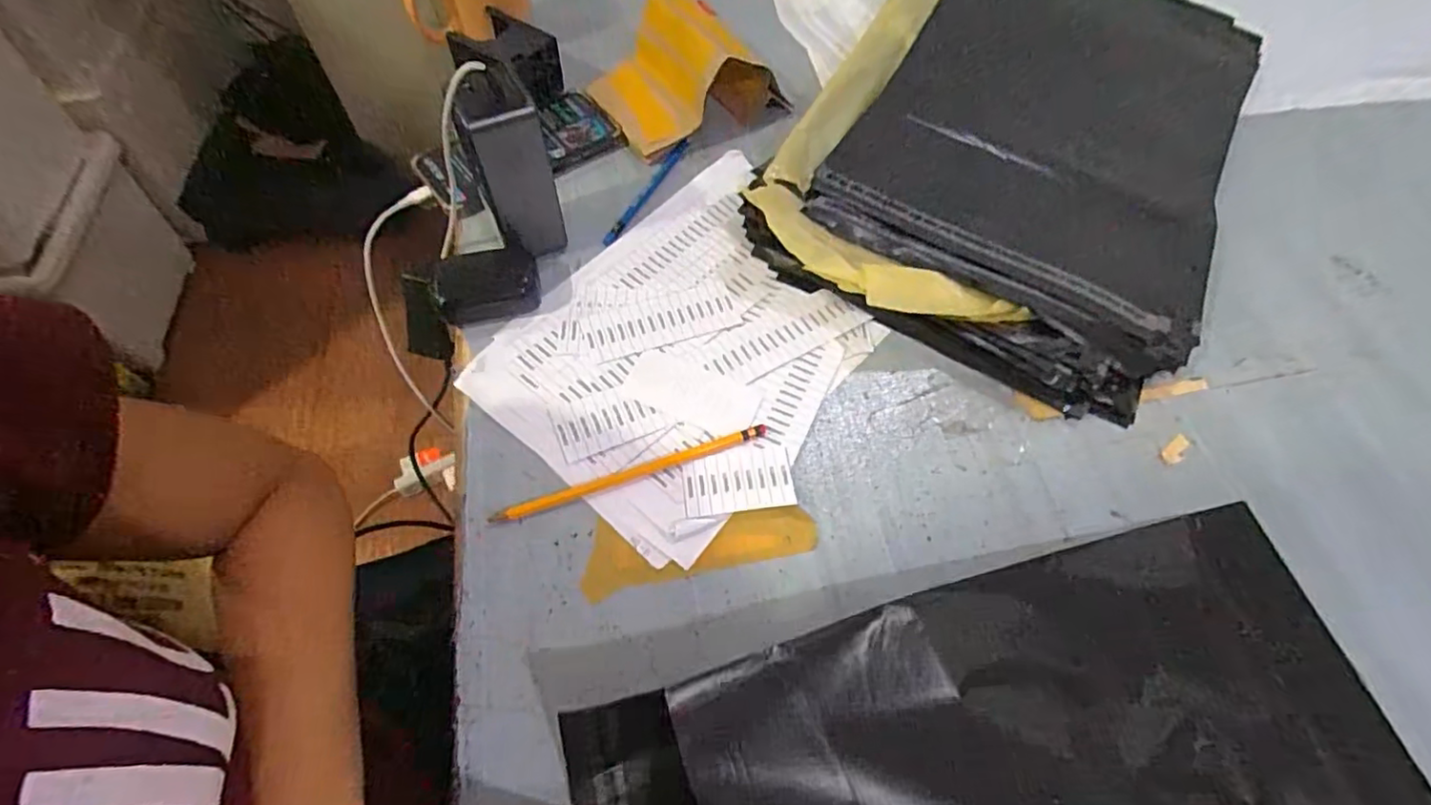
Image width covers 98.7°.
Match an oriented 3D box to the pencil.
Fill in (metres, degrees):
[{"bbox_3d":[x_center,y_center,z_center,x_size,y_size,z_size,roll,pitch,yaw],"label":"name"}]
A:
[{"bbox_3d":[-0.053,0.046,0.405,0.185,0.005,0.010,-18,63,-12],"label":"pencil"}]

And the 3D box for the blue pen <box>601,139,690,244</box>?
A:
[{"bbox_3d":[-0.059,-0.186,0.532,0.010,0.006,0.142,24,63,11],"label":"blue pen"}]

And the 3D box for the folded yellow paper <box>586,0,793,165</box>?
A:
[{"bbox_3d":[-0.029,-0.306,0.561,0.153,0.066,0.130,-31,67,-18],"label":"folded yellow paper"}]

